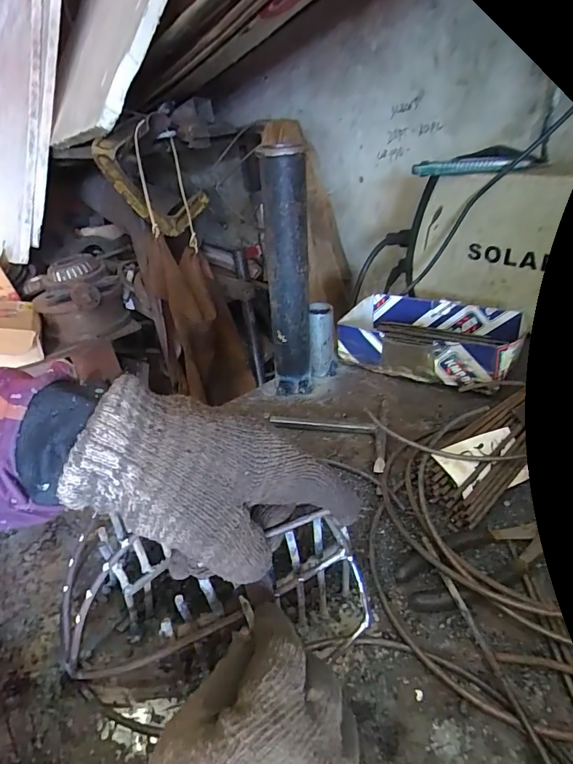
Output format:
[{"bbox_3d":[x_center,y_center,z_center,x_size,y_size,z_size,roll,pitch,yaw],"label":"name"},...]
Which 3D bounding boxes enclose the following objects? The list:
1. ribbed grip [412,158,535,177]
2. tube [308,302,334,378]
[{"bbox_3d":[0.272,-0.318,0.639,0.163,0.021,0.023,10,33,21],"label":"ribbed grip"},{"bbox_3d":[0.050,-0.057,0.616,0.033,0.103,0.037,-5,32,3],"label":"tube"}]

